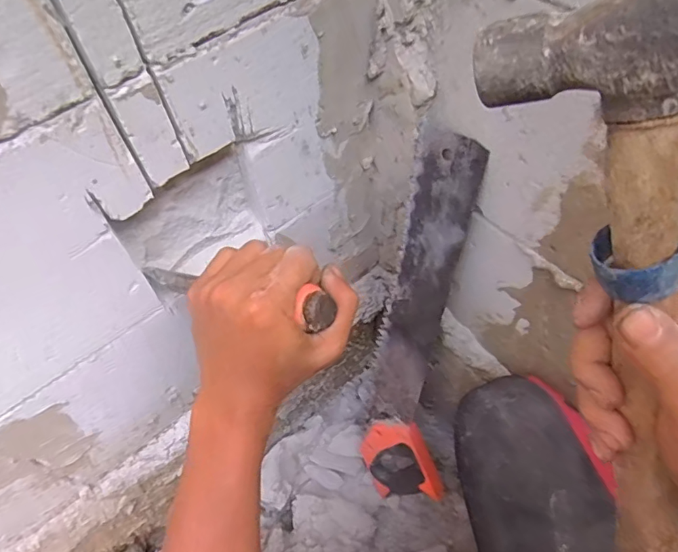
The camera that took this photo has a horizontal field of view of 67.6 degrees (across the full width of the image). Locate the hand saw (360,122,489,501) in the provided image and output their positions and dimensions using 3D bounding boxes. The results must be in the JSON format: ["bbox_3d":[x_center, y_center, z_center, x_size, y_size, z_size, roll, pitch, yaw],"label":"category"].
[{"bbox_3d":[0.086,0.090,0.599,0.107,0.533,0.025,19,39,28],"label":"hand saw"}]

